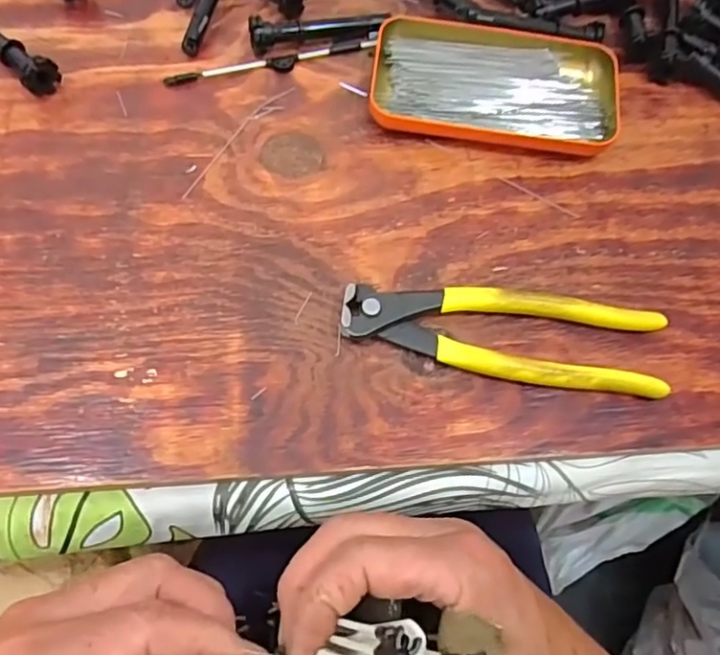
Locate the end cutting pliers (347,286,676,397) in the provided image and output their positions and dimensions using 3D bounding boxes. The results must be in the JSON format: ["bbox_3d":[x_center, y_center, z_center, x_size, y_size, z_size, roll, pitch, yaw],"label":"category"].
[{"bbox_3d":[0.073,0.004,0.312,0.162,0.018,0.046,9,68,-1],"label":"end cutting pliers"}]

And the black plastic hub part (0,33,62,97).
[{"bbox_3d":[-0.208,-0.169,0.354,0.021,0.020,0.092,-42,77,-18],"label":"black plastic hub part"}]

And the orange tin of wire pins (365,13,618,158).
[{"bbox_3d":[0.081,-0.150,0.366,0.141,0.014,0.088,7,68,-1],"label":"orange tin of wire pins"}]

